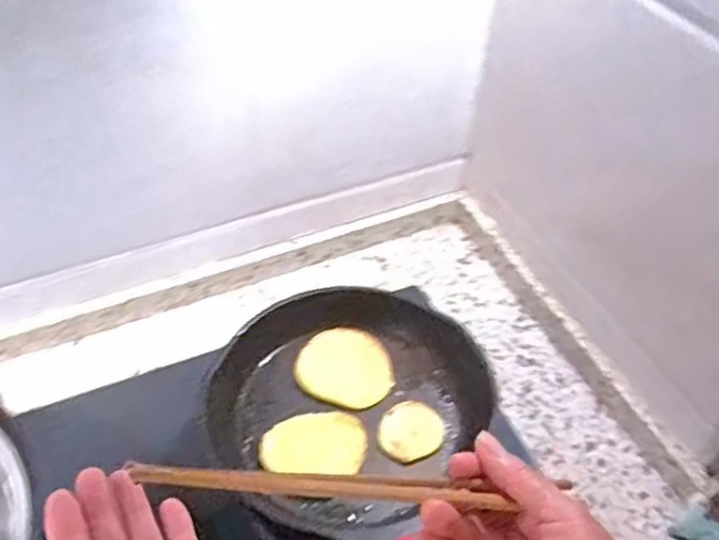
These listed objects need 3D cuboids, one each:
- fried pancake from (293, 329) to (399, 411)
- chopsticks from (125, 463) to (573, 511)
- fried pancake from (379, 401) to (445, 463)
[{"bbox_3d":[-0.013,0.096,0.659,0.093,0.015,0.083,10,48,9],"label":"fried pancake"},{"bbox_3d":[0.003,0.109,0.342,0.222,0.008,0.016,8,46,-13],"label":"chopsticks"},{"bbox_3d":[0.047,0.145,0.613,0.064,0.013,0.051,-29,54,-25],"label":"fried pancake"}]

